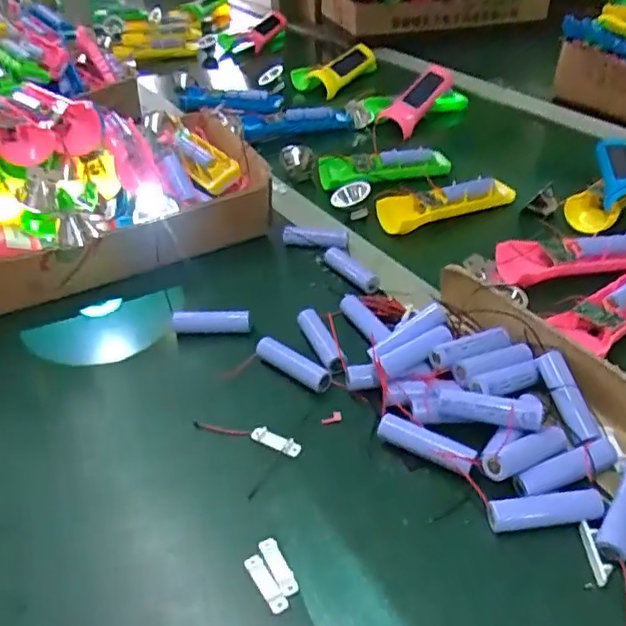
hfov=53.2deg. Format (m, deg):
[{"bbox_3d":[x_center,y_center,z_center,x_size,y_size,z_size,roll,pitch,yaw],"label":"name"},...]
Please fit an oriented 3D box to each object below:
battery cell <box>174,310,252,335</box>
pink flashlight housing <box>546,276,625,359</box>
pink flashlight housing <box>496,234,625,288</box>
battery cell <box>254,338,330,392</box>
[{"bbox_3d":[-0.085,0.007,0.526,0.064,0.019,0.013,-3,39,4],"label":"battery cell"},{"bbox_3d":[0.253,-0.008,0.515,0.130,0.019,0.043,-29,45,-29],"label":"pink flashlight housing"},{"bbox_3d":[0.249,-0.055,0.572,0.157,0.020,0.043,-7,38,-4],"label":"pink flashlight housing"},{"bbox_3d":[-0.015,0.039,0.487,0.065,0.018,0.017,24,48,32],"label":"battery cell"}]

